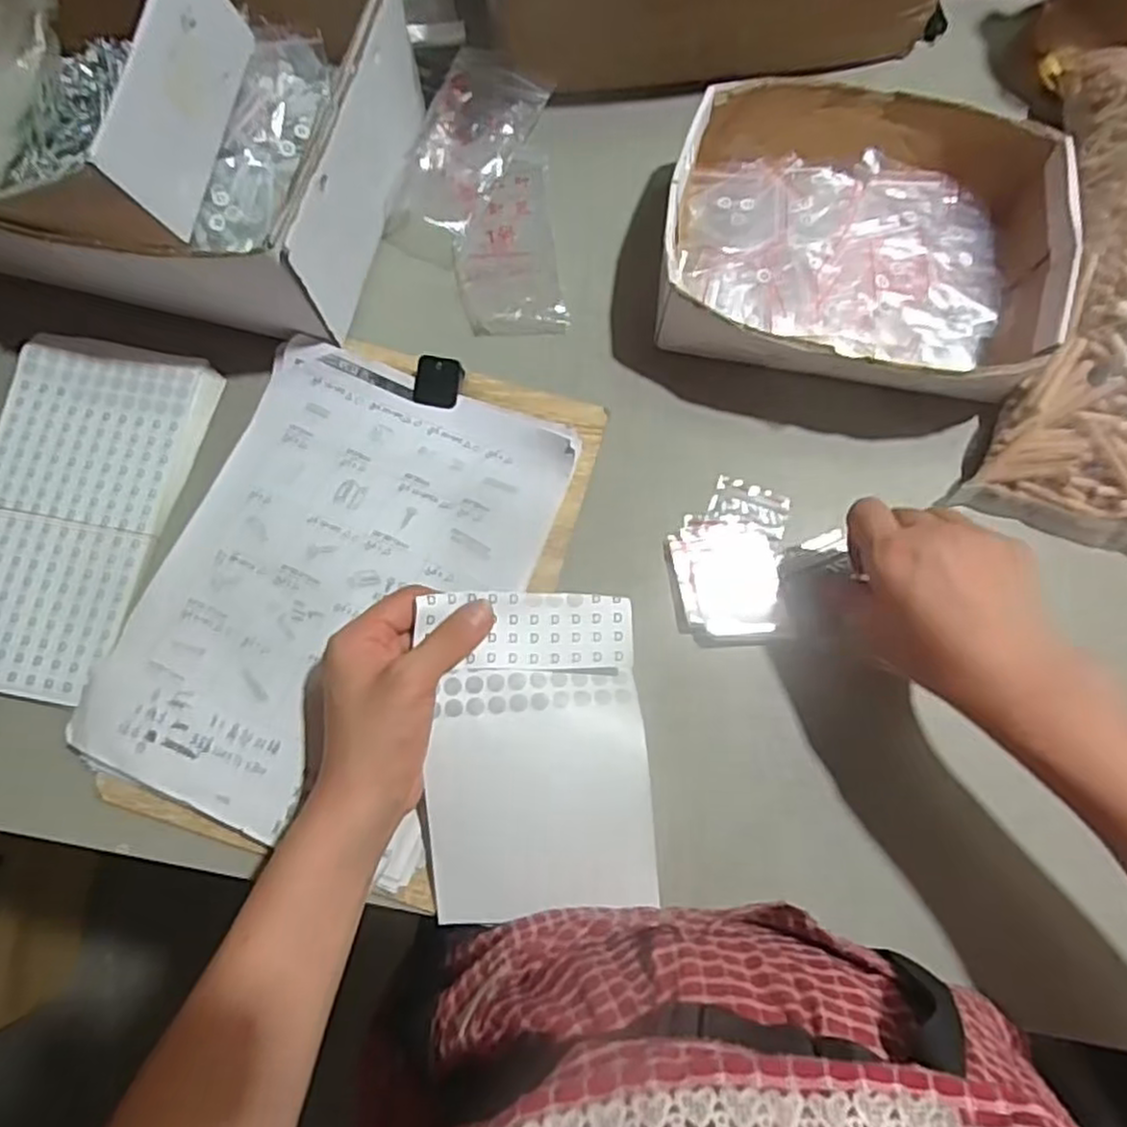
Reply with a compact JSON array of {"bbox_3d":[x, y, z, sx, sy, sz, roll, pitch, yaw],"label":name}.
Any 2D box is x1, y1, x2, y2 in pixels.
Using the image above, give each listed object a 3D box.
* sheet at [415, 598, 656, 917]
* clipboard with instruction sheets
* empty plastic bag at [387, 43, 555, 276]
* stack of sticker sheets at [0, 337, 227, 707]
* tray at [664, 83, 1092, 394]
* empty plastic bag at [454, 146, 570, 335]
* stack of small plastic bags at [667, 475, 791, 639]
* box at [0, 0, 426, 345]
[{"bbox_3d":[-0.015,0.105,0.407,0.120,0.016,0.176,-5,85,-1],"label":"sheet"},{"bbox_3d":[-0.130,0.012,0.448,0.222,0.016,0.321,22,78,6],"label":"clipboard with instruction sheets"},{"bbox_3d":[-0.068,-0.294,0.519,0.072,0.016,0.162,21,78,6],"label":"empty plastic bag"},{"bbox_3d":[-0.314,-0.034,0.464,0.124,0.019,0.228,11,77,4],"label":"stack of sticker sheets"},{"bbox_3d":[0.192,-0.209,0.479,0.245,0.060,0.204,13,77,5],"label":"tray"},{"bbox_3d":[-0.040,-0.224,0.509,0.070,0.012,0.130,-7,76,0],"label":"empty plastic bag"},{"bbox_3d":[0.106,-0.004,0.460,0.072,0.010,0.101,5,76,3],"label":"stack of small plastic bags"},{"bbox_3d":[-0.286,-0.288,0.460,0.336,0.121,0.233,17,77,3],"label":"box"}]

